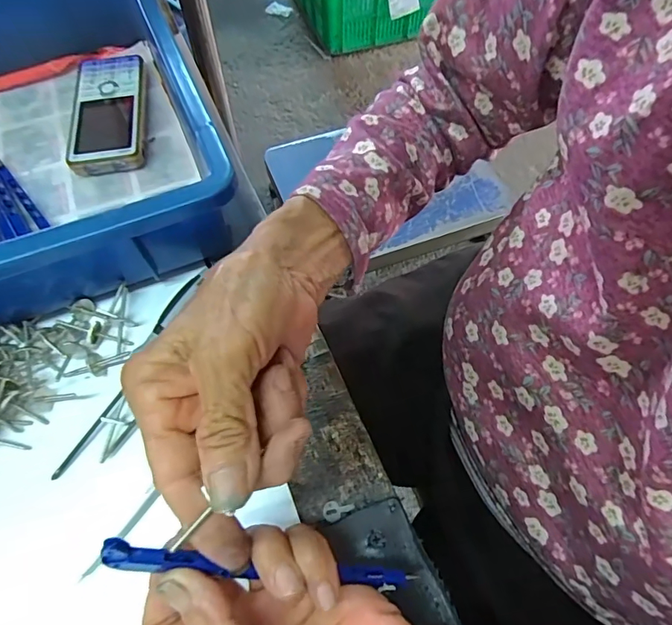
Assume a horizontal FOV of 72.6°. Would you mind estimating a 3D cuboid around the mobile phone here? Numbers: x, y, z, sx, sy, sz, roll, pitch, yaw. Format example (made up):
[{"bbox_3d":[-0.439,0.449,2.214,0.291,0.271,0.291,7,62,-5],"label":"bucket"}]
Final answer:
[{"bbox_3d":[-0.188,-0.167,0.384,0.055,0.020,0.127,-10,62,-5],"label":"mobile phone"}]

